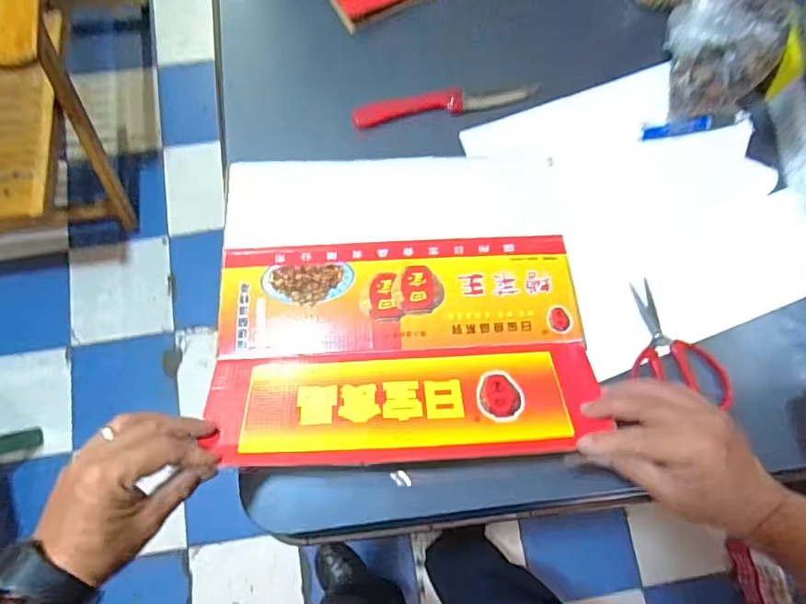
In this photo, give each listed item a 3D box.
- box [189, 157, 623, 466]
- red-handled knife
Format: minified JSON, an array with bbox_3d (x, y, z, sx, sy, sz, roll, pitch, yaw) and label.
[{"bbox_3d":[-0.003,-0.010,0.491,0.327,0.090,0.303,-2,78,-1],"label":"box"},{"bbox_3d":[0.049,-0.220,0.586,0.205,0.019,0.032,-11,78,-3],"label":"red-handled knife"}]

